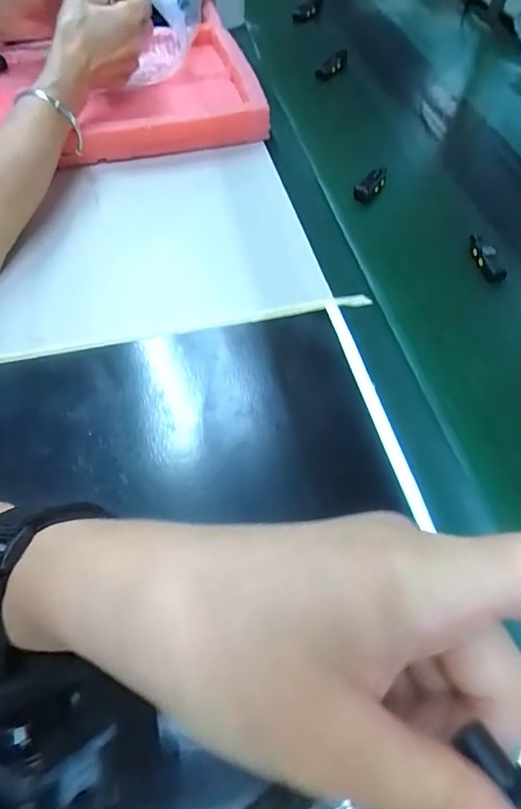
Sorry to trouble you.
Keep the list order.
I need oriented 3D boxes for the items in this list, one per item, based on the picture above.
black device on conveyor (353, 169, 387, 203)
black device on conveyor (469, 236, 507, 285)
[{"bbox_3d":[0.115,-0.227,0.501,0.017,0.016,0.046,33,59,19],"label":"black device on conveyor"},{"bbox_3d":[0.205,-0.133,0.441,0.018,0.013,0.060,2,54,-1],"label":"black device on conveyor"}]

